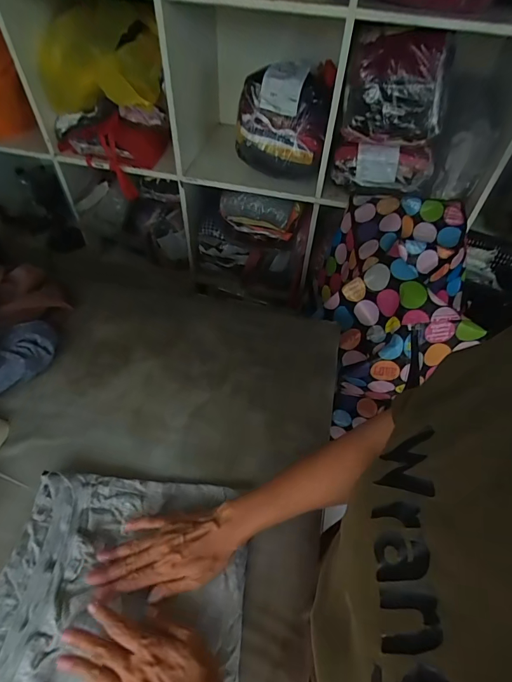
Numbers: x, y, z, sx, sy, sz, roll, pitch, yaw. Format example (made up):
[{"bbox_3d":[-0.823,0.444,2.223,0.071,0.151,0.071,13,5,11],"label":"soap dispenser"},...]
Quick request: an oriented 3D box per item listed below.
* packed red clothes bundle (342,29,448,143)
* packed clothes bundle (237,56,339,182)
[{"bbox_3d":[0.372,-0.664,0.982,0.236,0.211,0.184,19,53,12],"label":"packed red clothes bundle"},{"bbox_3d":[0.077,-0.637,1.080,0.243,0.236,0.203,6,52,2],"label":"packed clothes bundle"}]

